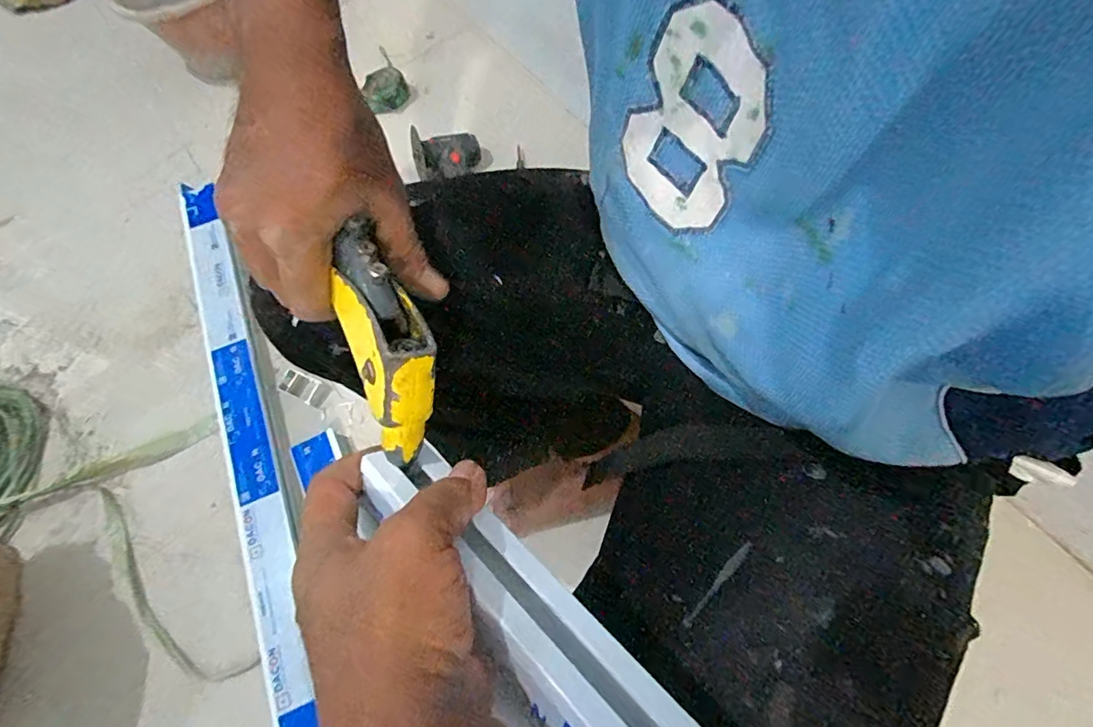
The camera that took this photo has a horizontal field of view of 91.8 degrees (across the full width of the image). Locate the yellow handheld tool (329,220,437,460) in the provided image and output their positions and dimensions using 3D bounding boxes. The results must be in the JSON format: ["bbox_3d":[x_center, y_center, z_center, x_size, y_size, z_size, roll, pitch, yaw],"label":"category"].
[{"bbox_3d":[-0.082,-0.016,0.260,0.044,0.048,0.116,-21,74,-7],"label":"yellow handheld tool"}]

